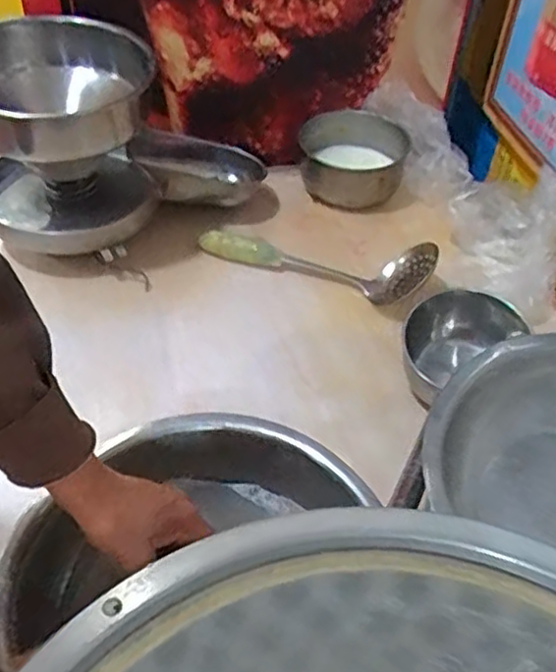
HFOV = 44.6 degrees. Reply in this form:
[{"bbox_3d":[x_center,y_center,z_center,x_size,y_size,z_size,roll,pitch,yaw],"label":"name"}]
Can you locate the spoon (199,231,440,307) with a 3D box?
[{"bbox_3d":[0.052,-0.105,0.939,0.326,0.071,0.081,16,46,12],"label":"spoon"}]

